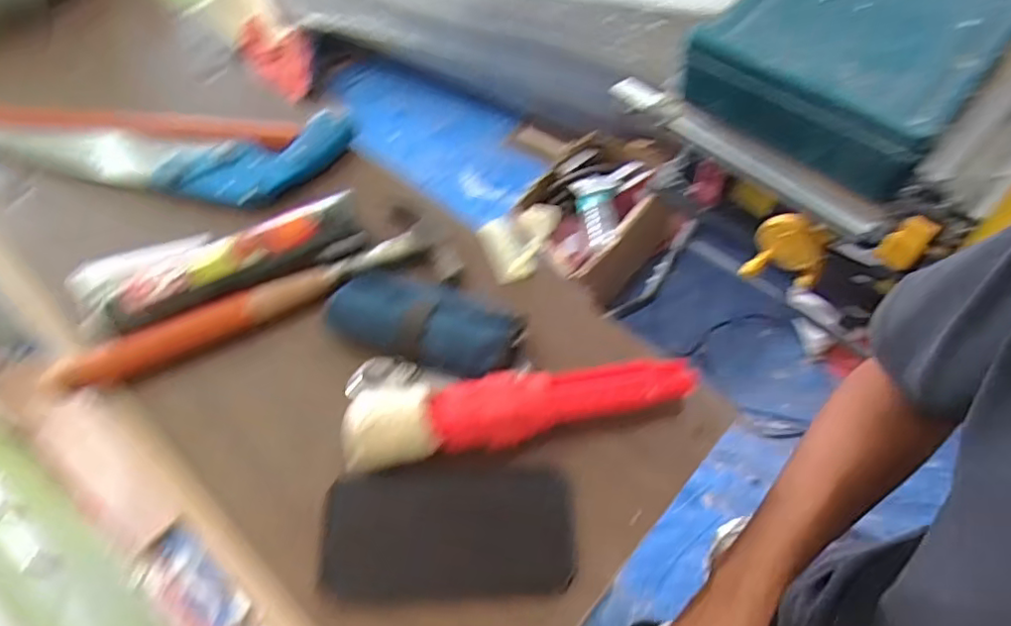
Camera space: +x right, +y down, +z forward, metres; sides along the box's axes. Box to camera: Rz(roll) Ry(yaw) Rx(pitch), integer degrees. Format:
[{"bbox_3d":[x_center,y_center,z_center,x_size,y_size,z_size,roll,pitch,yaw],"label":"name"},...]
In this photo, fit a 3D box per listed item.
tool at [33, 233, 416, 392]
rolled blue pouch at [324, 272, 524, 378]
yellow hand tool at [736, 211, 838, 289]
[{"bbox_3d":[-0.211,-0.004,0.486,0.298,0.026,0.025,-22,61,-8],"label":"tool"},{"bbox_3d":[-0.062,0.009,0.468,0.148,0.051,0.063,17,63,14],"label":"rolled blue pouch"},{"bbox_3d":[0.470,-0.102,0.990,0.120,0.122,0.048,19,63,14],"label":"yellow hand tool"}]

